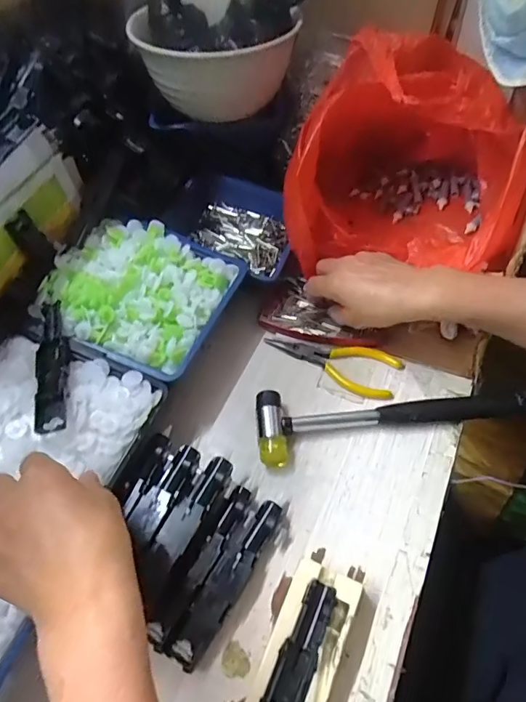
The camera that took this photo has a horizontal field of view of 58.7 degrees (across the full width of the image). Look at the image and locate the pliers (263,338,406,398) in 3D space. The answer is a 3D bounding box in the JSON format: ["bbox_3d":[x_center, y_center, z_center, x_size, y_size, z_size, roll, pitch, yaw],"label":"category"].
[{"bbox_3d":[0.064,0.008,0.440,0.125,0.009,0.045,19,58,17],"label":"pliers"}]

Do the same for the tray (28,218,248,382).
[{"bbox_3d":[-0.113,-0.058,0.426,0.145,0.041,0.140,17,58,16],"label":"tray"}]

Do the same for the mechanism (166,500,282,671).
[{"bbox_3d":[-0.024,0.160,0.332,0.023,0.015,0.118,23,59,19],"label":"mechanism"}]

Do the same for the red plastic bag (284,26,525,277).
[{"bbox_3d":[0.144,-0.186,0.468,0.208,0.171,0.211,11,56,12],"label":"red plastic bag"}]

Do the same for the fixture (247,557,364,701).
[{"bbox_3d":[0.019,0.207,0.295,0.044,0.026,0.135,20,58,17],"label":"fixture"}]

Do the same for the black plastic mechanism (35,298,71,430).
[{"bbox_3d":[-0.166,0.009,0.369,0.024,0.015,0.114,-12,55,-4],"label":"black plastic mechanism"}]

